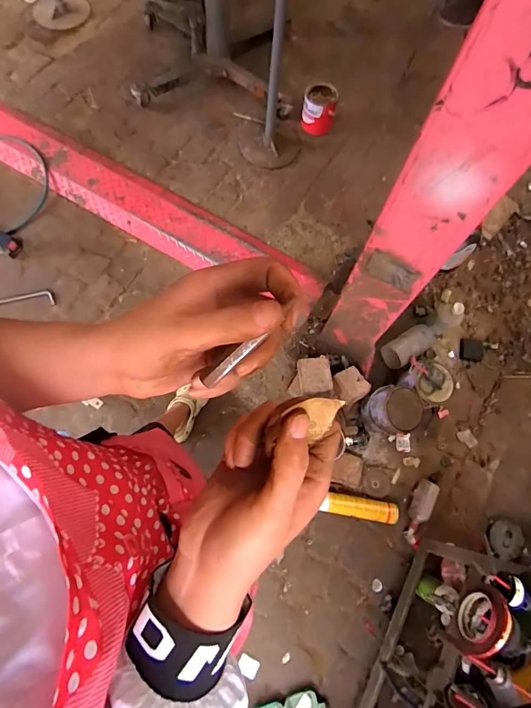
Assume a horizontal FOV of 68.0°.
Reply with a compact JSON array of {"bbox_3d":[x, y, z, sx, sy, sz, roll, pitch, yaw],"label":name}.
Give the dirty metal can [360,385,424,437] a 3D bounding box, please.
[{"bbox_3d":[0.438,0.205,1.395,0.177,0.191,0.151,24,72,5],"label":"dirty metal can"}]

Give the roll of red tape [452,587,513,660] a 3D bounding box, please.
[{"bbox_3d":[0.383,0.471,0.689,0.041,0.108,0.112,35,73,8],"label":"roll of red tape"}]

